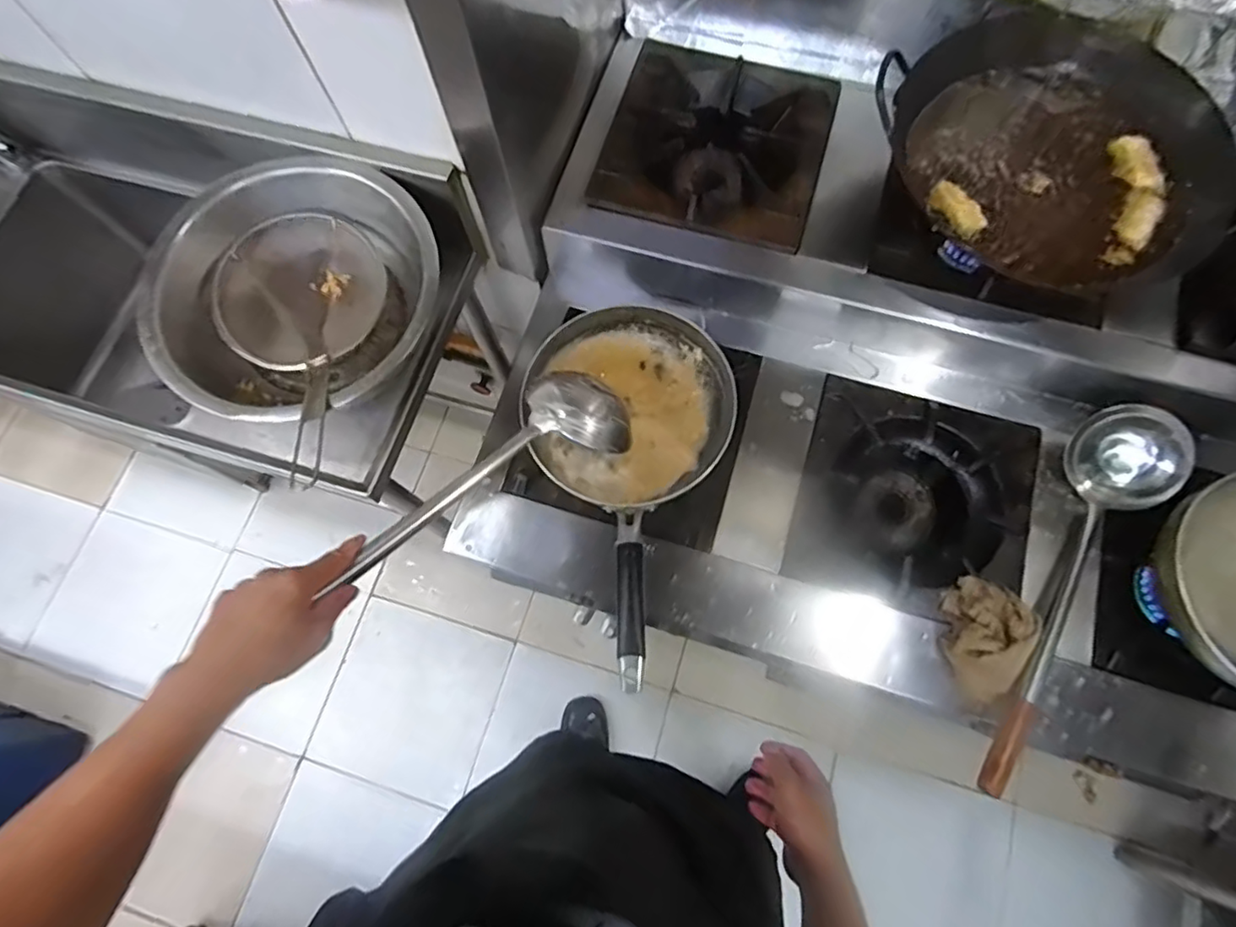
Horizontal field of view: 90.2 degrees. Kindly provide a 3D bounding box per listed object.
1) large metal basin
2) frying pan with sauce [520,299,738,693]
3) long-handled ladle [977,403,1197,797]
[{"bbox_3d":[-0.395,-0.217,0.786,0.348,0.122,0.305,7,73,4],"label":"large metal basin"},{"bbox_3d":[0.001,0.012,0.810,0.277,0.114,0.482,7,73,4],"label":"frying pan with sauce"},{"bbox_3d":[0.565,0.160,0.732,0.126,0.069,0.510,27,75,10],"label":"long-handled ladle"}]

